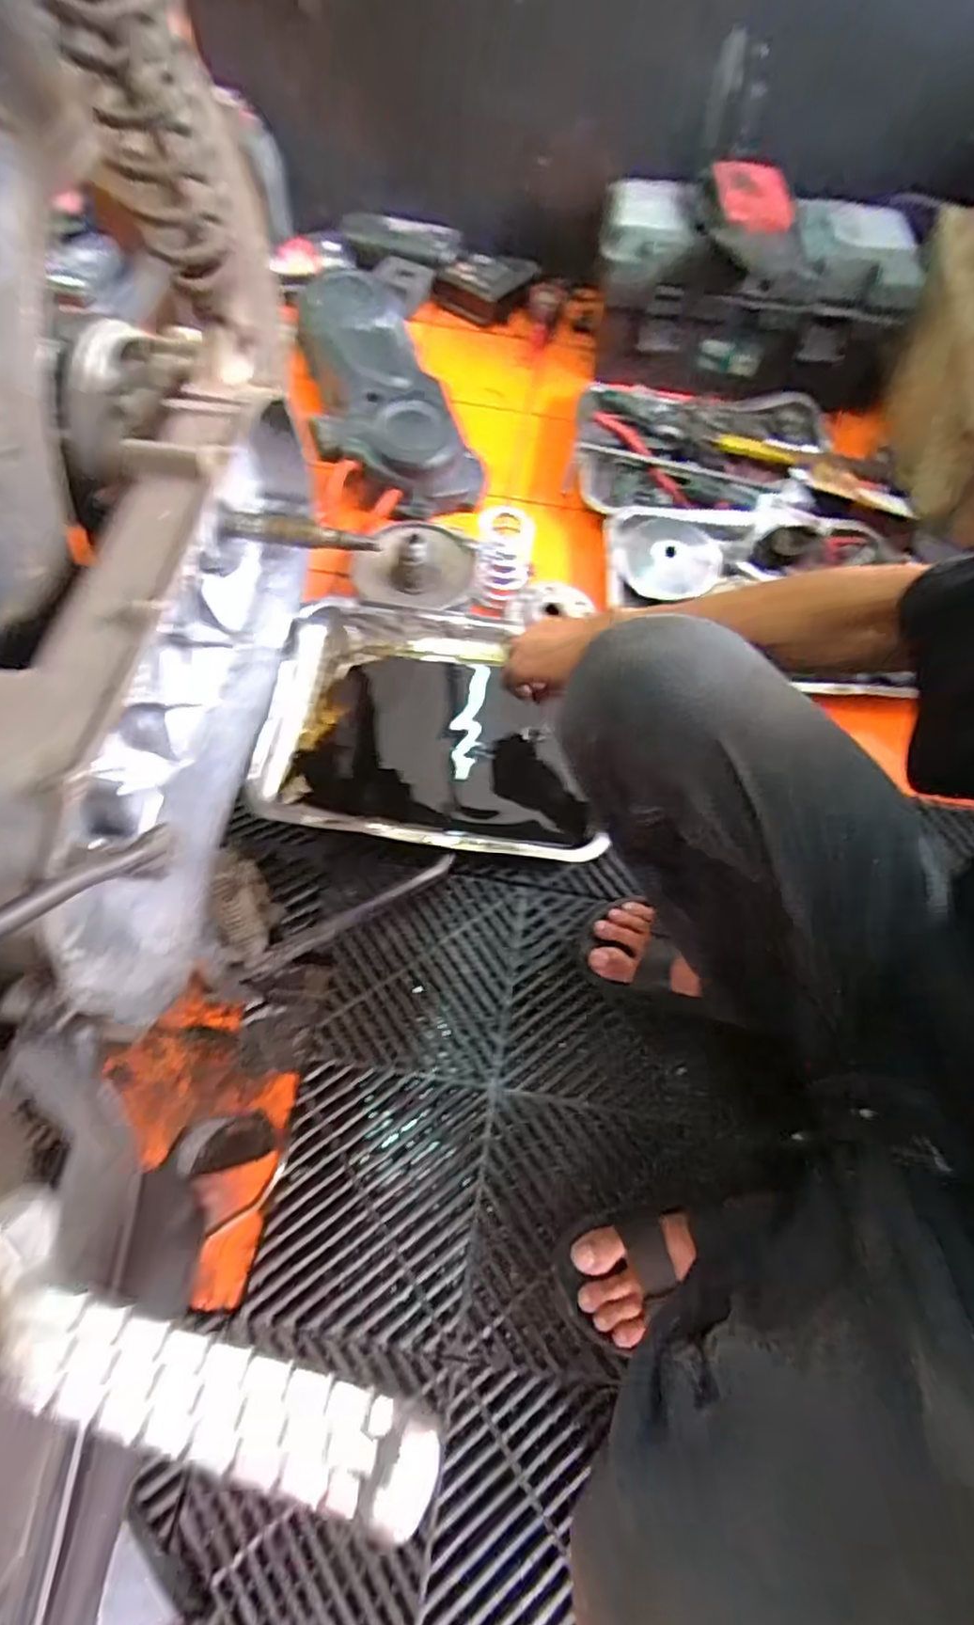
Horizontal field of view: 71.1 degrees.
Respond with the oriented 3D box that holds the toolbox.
[{"bbox_3d":[0.403,-0.789,1.051,0.453,0.252,0.176,7,63,0],"label":"toolbox"}]

